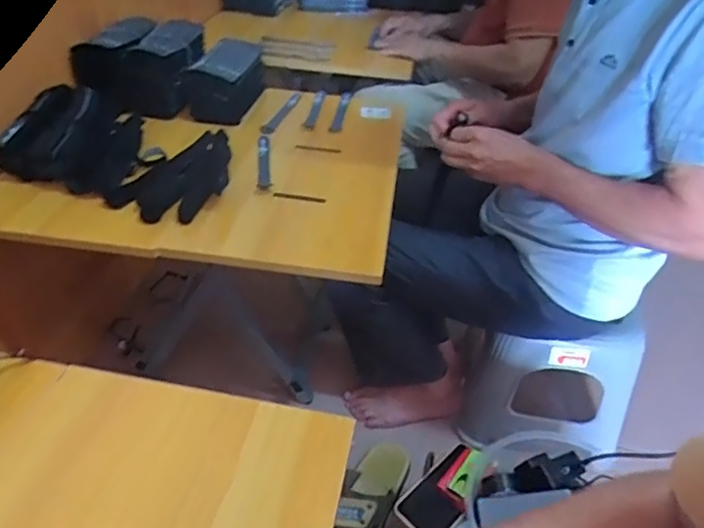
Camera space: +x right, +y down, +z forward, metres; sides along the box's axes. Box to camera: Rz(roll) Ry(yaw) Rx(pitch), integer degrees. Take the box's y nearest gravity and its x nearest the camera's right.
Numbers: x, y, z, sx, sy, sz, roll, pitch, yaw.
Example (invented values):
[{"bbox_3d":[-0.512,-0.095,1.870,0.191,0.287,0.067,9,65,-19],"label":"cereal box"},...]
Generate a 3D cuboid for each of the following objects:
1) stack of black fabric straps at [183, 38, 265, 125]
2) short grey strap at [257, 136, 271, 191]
[{"bbox_3d":[-0.236,-0.352,1.068,0.112,0.087,0.210,6,38,2],"label":"stack of black fabric straps"},{"bbox_3d":[-0.146,-0.169,0.933,0.020,0.020,0.195,-1,38,-8],"label":"short grey strap"}]

